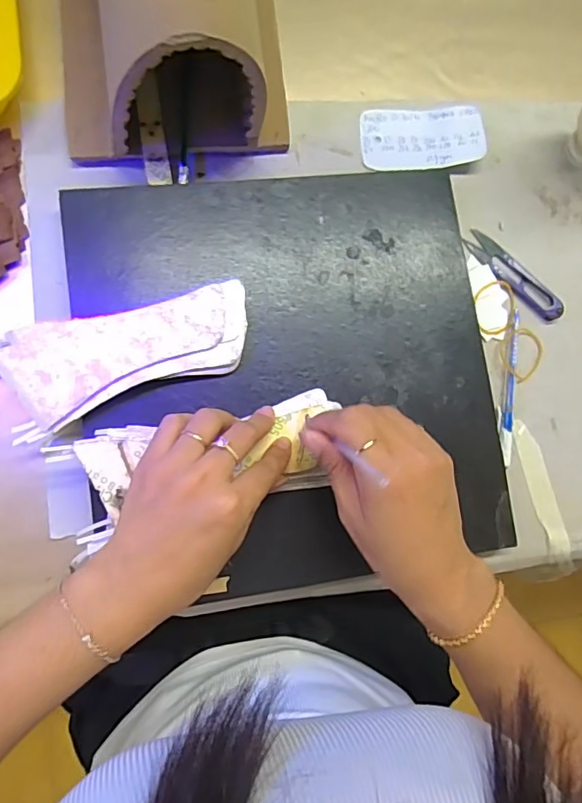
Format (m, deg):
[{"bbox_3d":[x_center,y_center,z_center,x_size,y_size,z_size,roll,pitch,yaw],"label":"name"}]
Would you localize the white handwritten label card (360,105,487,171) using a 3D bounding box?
[{"bbox_3d":[0.110,-0.221,0.432,0.101,0.007,0.051,-6,88,0],"label":"white handwritten label card"}]

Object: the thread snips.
[{"bbox_3d":[0.190,-0.106,0.434,0.102,0.007,0.025,44,81,-3],"label":"thread snips"}]

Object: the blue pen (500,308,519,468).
[{"bbox_3d":[0.182,-0.013,0.428,0.010,0.008,0.129,10,85,-8],"label":"blue pen"}]

